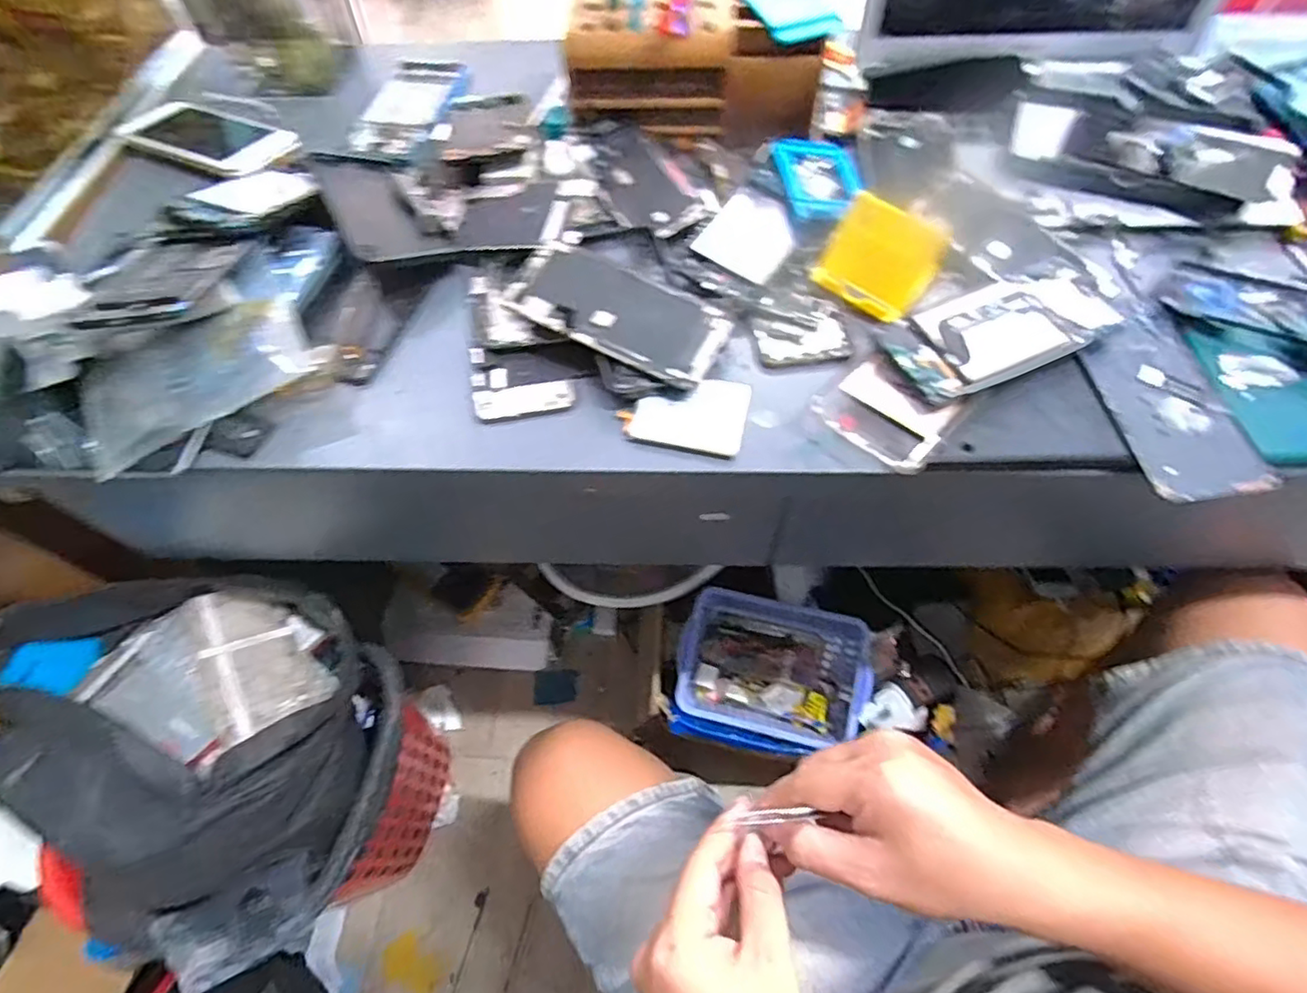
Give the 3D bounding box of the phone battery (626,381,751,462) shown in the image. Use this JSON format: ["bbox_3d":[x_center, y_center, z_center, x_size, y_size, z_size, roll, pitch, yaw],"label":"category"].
[{"bbox_3d":[0.025,-0.057,0.437,0.076,0.007,0.058,10,61,7],"label":"phone battery"}]

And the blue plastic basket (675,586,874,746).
[{"bbox_3d":[0.152,0.229,0.834,0.235,0.077,0.171,11,62,8],"label":"blue plastic basket"}]

